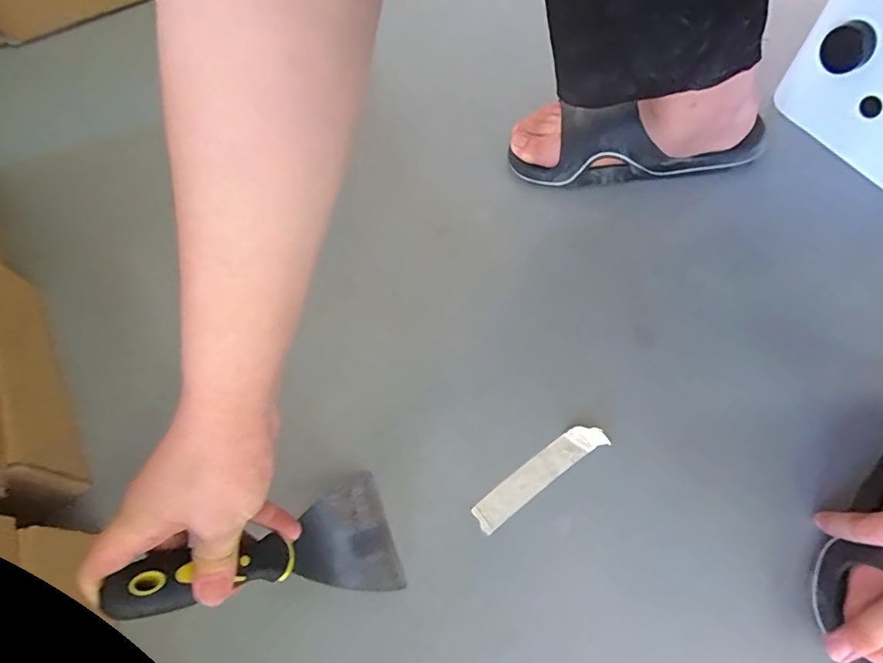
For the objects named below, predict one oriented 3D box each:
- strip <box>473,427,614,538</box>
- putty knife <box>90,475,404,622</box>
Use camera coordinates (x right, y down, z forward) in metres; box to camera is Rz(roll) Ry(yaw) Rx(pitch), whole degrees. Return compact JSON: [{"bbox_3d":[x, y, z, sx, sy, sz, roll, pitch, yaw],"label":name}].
[{"bbox_3d":[0.085,0.123,0.417,0.131,0.012,0.028,-33,67,-13],"label":"strip"},{"bbox_3d":[-0.114,0.158,0.333,0.018,0.202,0.088,-38,62,28],"label":"putty knife"}]

